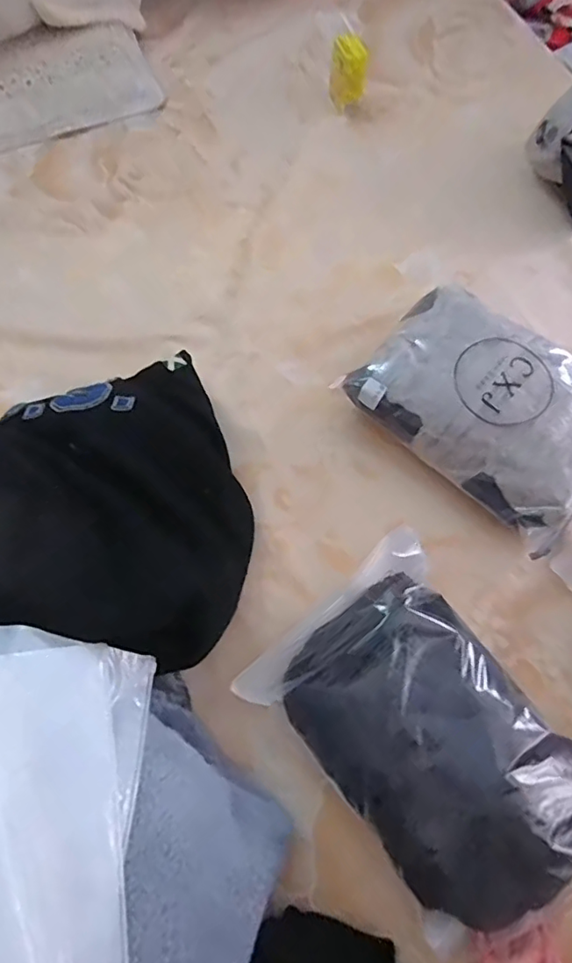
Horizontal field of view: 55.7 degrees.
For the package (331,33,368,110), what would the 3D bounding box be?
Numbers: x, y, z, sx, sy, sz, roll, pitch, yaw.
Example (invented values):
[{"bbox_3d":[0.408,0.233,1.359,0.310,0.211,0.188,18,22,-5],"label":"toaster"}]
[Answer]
[{"bbox_3d":[0.114,-0.777,1.027,0.085,0.113,0.026,42,64,19],"label":"package"}]

